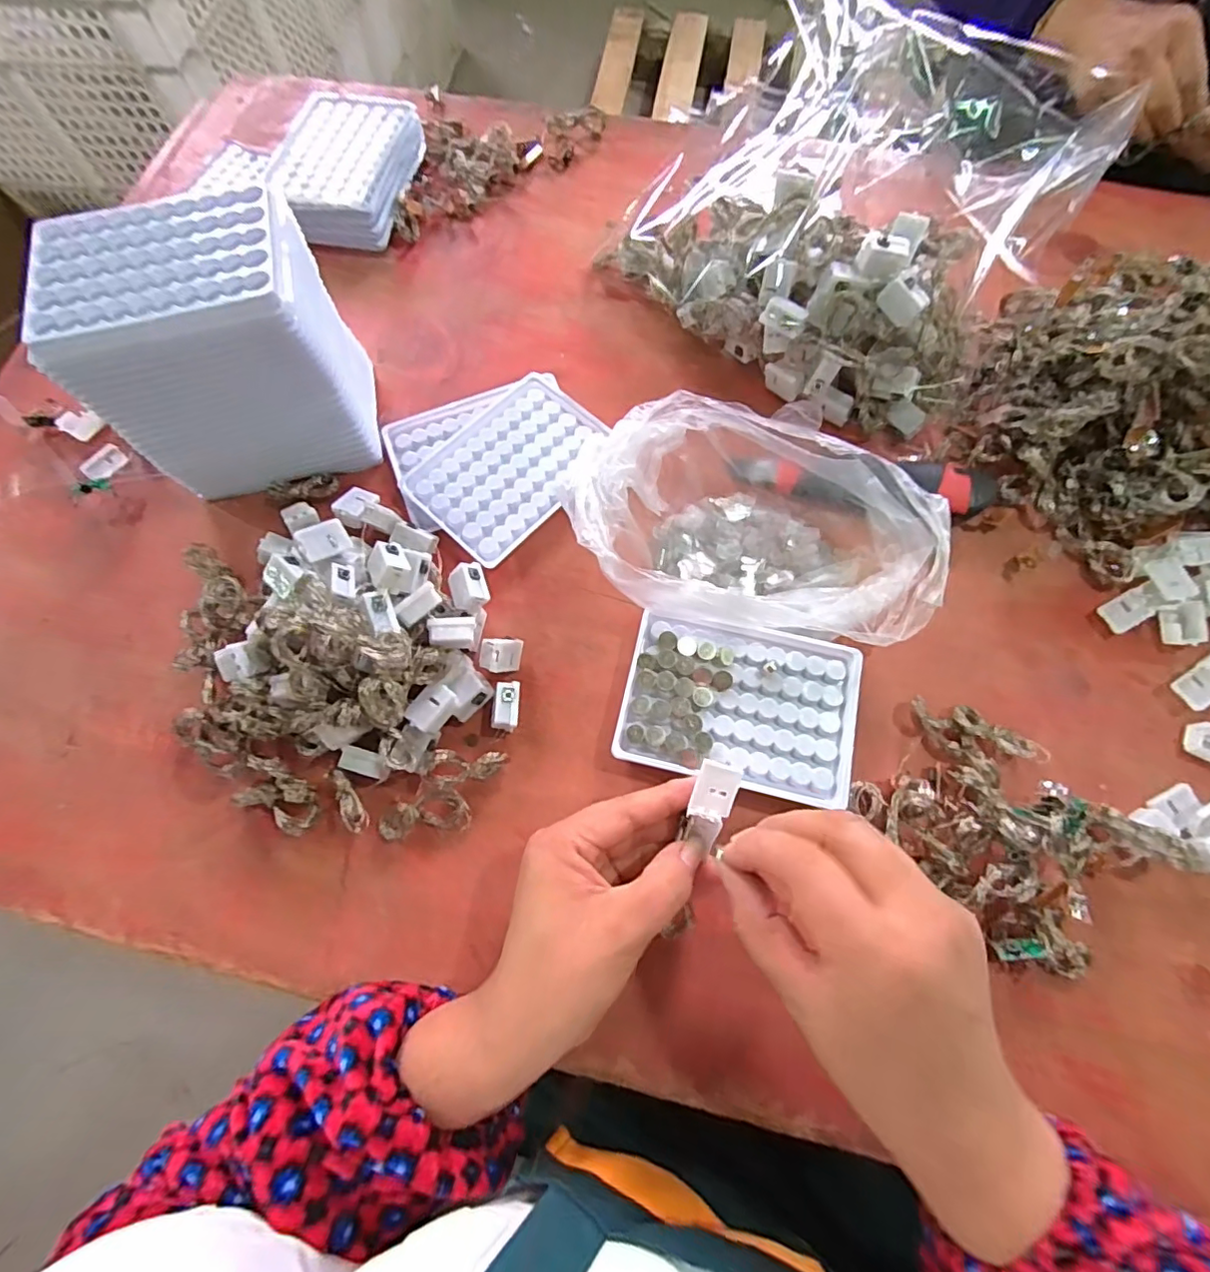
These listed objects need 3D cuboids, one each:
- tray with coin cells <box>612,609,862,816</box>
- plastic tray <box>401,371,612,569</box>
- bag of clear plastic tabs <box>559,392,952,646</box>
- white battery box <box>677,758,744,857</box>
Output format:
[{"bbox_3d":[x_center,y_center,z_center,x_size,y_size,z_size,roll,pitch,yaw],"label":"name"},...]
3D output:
[{"bbox_3d":[0.078,0.040,0.335,0.129,0.025,0.092,13,72,5],"label":"tray with coin cells"},{"bbox_3d":[-0.064,-0.117,0.398,0.094,0.018,0.130,41,76,13],"label":"plastic tray"},{"bbox_3d":[0.087,-0.067,0.351,0.210,0.067,0.127,6,71,3],"label":"bag of clear plastic tabs"},{"bbox_3d":[0.051,0.081,0.275,0.019,0.010,0.047,13,116,5],"label":"white battery box"}]

